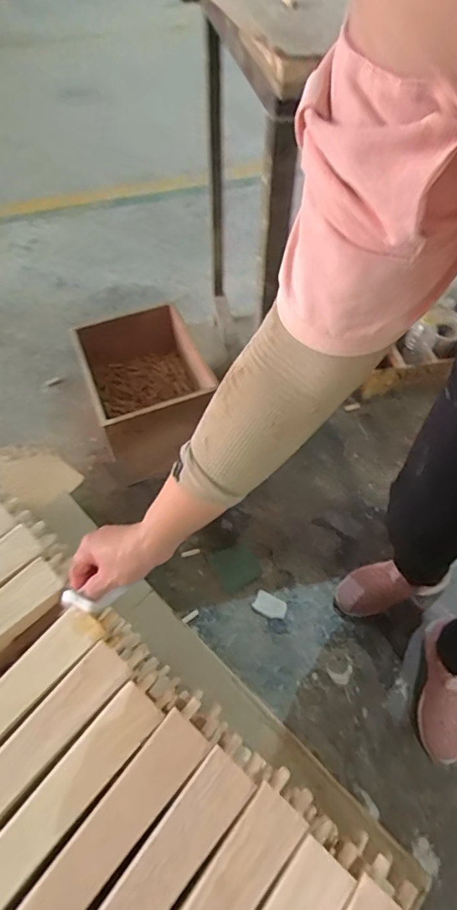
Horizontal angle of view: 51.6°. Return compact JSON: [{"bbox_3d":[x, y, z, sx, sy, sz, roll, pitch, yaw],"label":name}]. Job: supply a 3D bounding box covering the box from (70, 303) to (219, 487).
[{"bbox_3d":[-0.191,-0.143,1.158,0.267,0.247,0.329,-16,57,-10],"label":"box"}]

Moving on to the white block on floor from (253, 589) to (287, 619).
[{"bbox_3d":[0.087,0.311,0.979,0.067,0.004,0.042,24,59,17],"label":"white block on floor"}]

